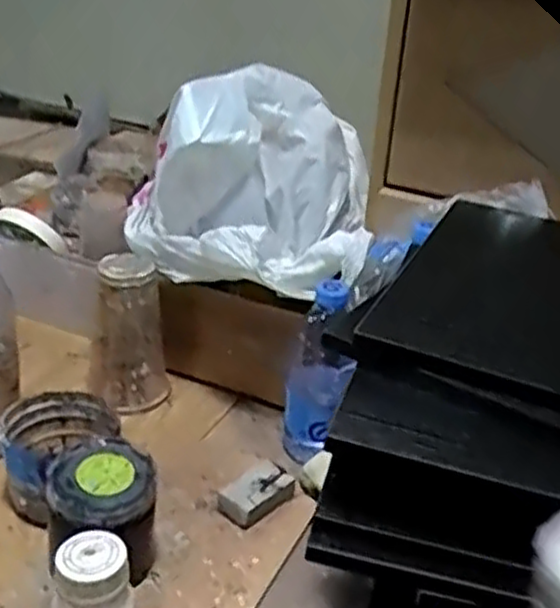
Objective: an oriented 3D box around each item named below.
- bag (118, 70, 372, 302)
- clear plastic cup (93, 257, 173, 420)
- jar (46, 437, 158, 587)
[{"bbox_3d":[-0.033,-0.136,0.810,0.252,0.186,0.186,4,28,-5],"label":"bag"},{"bbox_3d":[-0.164,0.036,0.837,0.084,0.161,0.066,1,28,-10],"label":"clear plastic cup"},{"bbox_3d":[-0.143,0.178,0.624,0.084,0.105,0.087,5,28,-3],"label":"jar"}]

